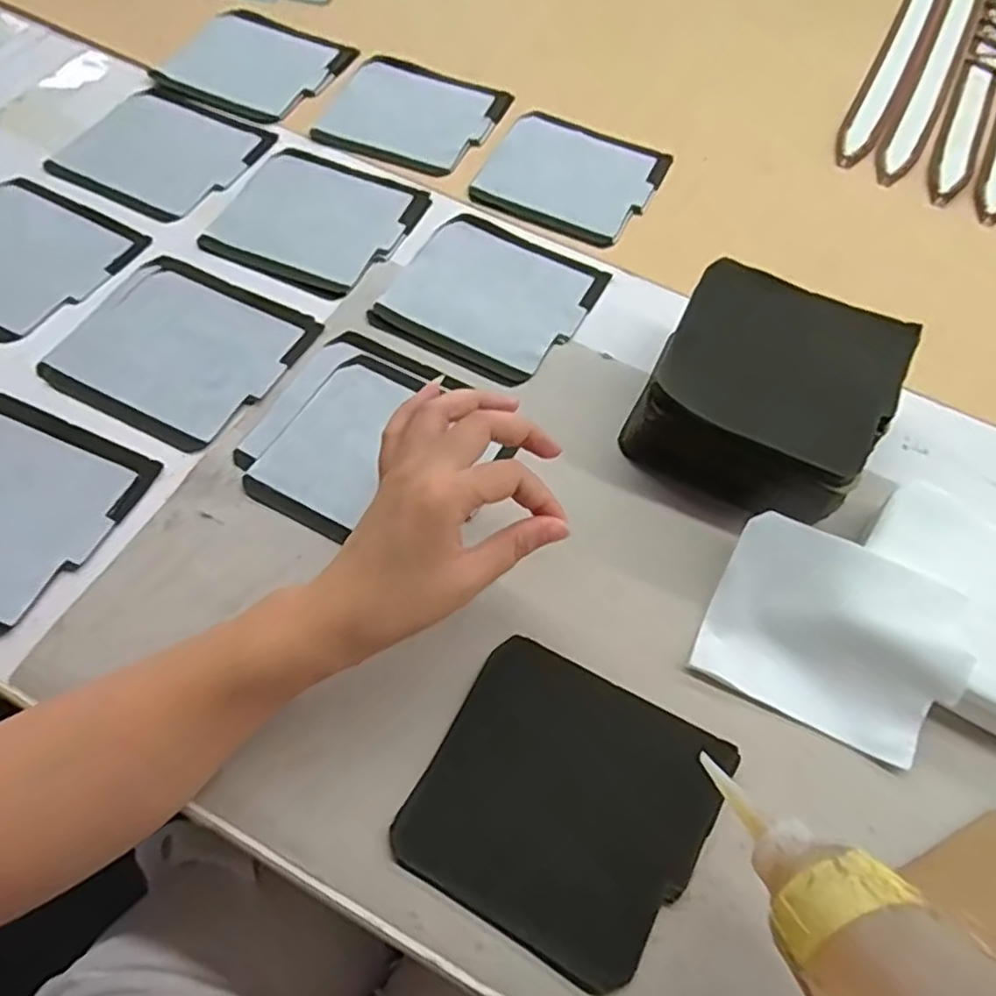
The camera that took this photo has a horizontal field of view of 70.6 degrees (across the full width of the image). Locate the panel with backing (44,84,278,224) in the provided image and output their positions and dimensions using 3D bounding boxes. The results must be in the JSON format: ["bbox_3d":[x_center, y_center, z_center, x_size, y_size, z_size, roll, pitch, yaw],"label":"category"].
[{"bbox_3d":[-0.275,-0.284,0.575,0.134,0.006,0.124,26,64,9],"label":"panel with backing"}]

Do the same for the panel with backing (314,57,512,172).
[{"bbox_3d":[-0.072,-0.337,0.611,0.134,0.007,0.137,22,64,8],"label":"panel with backing"}]

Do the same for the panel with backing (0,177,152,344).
[{"bbox_3d":[-0.351,-0.177,0.512,0.136,0.009,0.128,27,64,10],"label":"panel with backing"}]

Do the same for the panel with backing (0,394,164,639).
[{"bbox_3d":[-0.294,0.005,0.412,0.129,0.015,0.128,22,64,8],"label":"panel with backing"}]

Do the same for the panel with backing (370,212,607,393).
[{"bbox_3d":[-0.004,-0.153,0.522,0.136,0.004,0.133,27,64,10],"label":"panel with backing"}]

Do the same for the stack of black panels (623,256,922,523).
[{"bbox_3d":[0.172,-0.066,0.452,0.134,0.064,0.139,29,65,11],"label":"stack of black panels"}]

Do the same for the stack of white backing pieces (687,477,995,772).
[{"bbox_3d":[0.230,0.067,0.400,0.192,0.037,0.151,26,64,9],"label":"stack of white backing pieces"}]

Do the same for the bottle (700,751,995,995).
[{"bbox_3d":[0.136,0.169,0.276,0.057,0.052,0.154,-22,25,-13],"label":"bottle"}]

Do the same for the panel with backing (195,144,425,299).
[{"bbox_3d":[-0.141,-0.219,0.548,0.135,0.009,0.127,23,64,8],"label":"panel with backing"}]

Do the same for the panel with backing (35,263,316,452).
[{"bbox_3d":[-0.216,-0.104,0.480,0.140,0.006,0.130,26,64,10],"label":"panel with backing"}]

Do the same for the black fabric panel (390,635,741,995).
[{"bbox_3d":[0.035,0.153,0.358,0.136,0.006,0.131,28,65,11],"label":"black fabric panel"}]

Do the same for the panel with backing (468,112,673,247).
[{"bbox_3d":[0.063,-0.273,0.590,0.136,0.006,0.130,24,64,9],"label":"panel with backing"}]

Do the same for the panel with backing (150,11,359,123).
[{"bbox_3d":[-0.217,-0.388,0.629,0.134,0.009,0.123,23,64,8],"label":"panel with backing"}]

